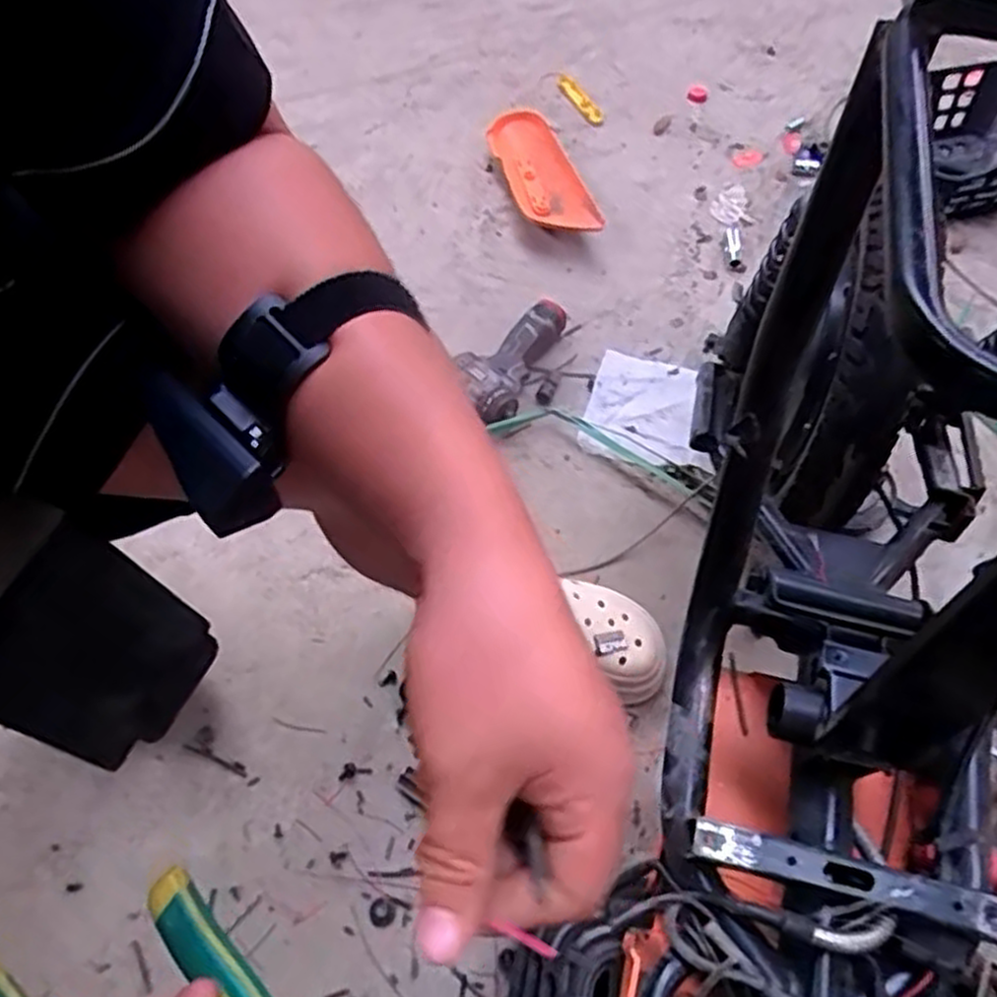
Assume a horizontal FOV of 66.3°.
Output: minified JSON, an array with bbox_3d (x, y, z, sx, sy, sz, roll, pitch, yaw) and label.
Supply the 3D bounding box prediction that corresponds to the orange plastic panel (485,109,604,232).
[{"bbox_3d":[0.068,-0.487,1.157,0.098,0.046,0.301,-18,60,-11],"label":"orange plastic panel"}]

